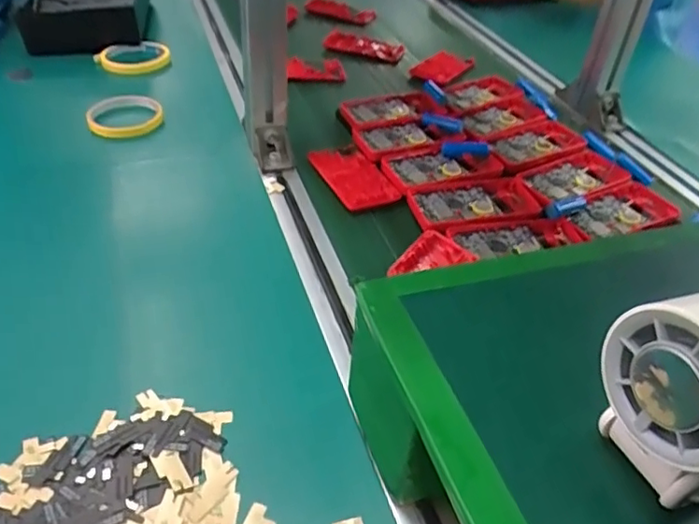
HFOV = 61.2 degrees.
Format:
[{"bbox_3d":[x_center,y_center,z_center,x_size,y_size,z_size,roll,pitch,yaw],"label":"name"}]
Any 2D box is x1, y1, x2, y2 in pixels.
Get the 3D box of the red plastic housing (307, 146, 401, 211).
[{"bbox_3d":[0.006,-0.095,0.640,0.071,0.015,0.117,-9,43,-23],"label":"red plastic housing"}]

